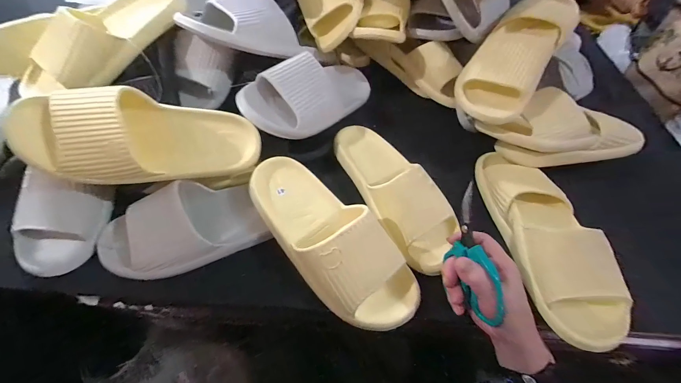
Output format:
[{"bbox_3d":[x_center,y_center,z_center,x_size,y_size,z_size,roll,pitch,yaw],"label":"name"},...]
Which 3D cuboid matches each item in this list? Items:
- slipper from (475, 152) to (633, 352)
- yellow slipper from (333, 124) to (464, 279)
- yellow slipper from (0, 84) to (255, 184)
[{"bbox_3d":[0.267,0.048,0.383,0.101,0.075,0.282,3,57,-1],"label":"slipper"},{"bbox_3d":[0.080,-0.017,0.428,0.099,0.055,0.251,-26,62,-18],"label":"yellow slipper"},{"bbox_3d":[-0.227,-0.062,0.349,0.252,0.101,0.060,-1,9,-31],"label":"yellow slipper"}]

